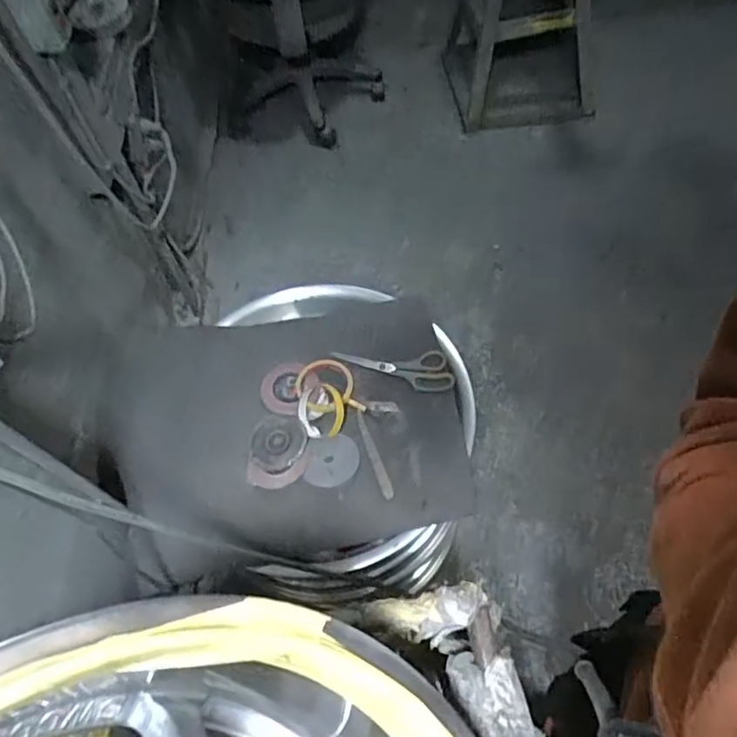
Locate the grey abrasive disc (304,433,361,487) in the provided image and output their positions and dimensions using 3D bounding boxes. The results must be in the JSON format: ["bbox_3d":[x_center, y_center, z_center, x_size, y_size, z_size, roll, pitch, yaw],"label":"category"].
[{"bbox_3d":[-0.052,0.135,0.856,0.075,0.004,0.078,3,62,-6],"label":"grey abrasive disc"}]

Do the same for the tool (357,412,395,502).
[{"bbox_3d":[0.006,0.125,0.864,0.016,0.004,0.145,-19,60,-7],"label":"tool"}]

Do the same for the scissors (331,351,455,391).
[{"bbox_3d":[0.038,0.002,0.928,0.192,0.018,0.063,1,59,5],"label":"scissors"}]

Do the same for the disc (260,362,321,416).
[{"bbox_3d":[-0.127,0.028,0.916,0.086,0.021,0.087,-1,62,1],"label":"disc"}]

